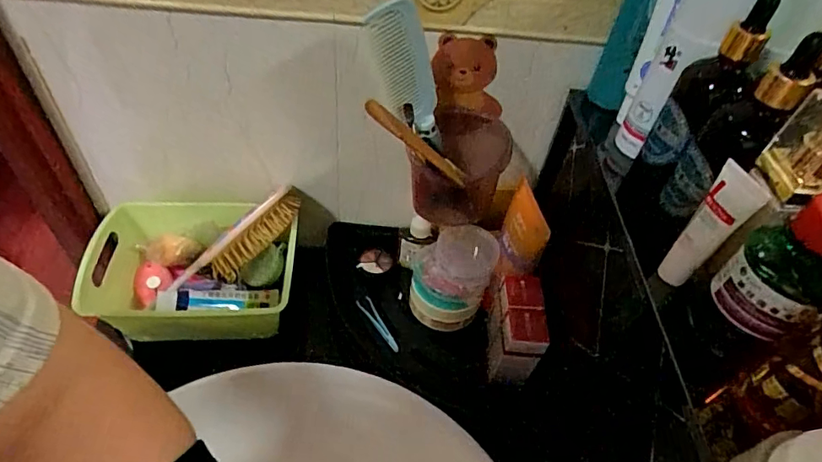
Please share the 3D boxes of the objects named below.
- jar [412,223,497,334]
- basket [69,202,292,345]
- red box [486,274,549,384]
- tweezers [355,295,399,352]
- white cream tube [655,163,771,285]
[{"bbox_3d":[0.042,0.048,0.526,0.080,0.085,0.073,14,48,6],"label":"jar"},{"bbox_3d":[-0.220,0.035,0.514,0.201,0.098,0.144,-1,48,-8],"label":"basket"},{"bbox_3d":[0.098,0.096,0.492,0.044,0.078,0.079,3,48,-4],"label":"red box"},{"bbox_3d":[-0.032,0.098,0.531,0.015,0.011,0.071,-28,57,-28],"label":"tweezers"},{"bbox_3d":[0.164,-0.001,0.278,0.018,0.078,0.022,-21,53,-34],"label":"white cream tube"}]

